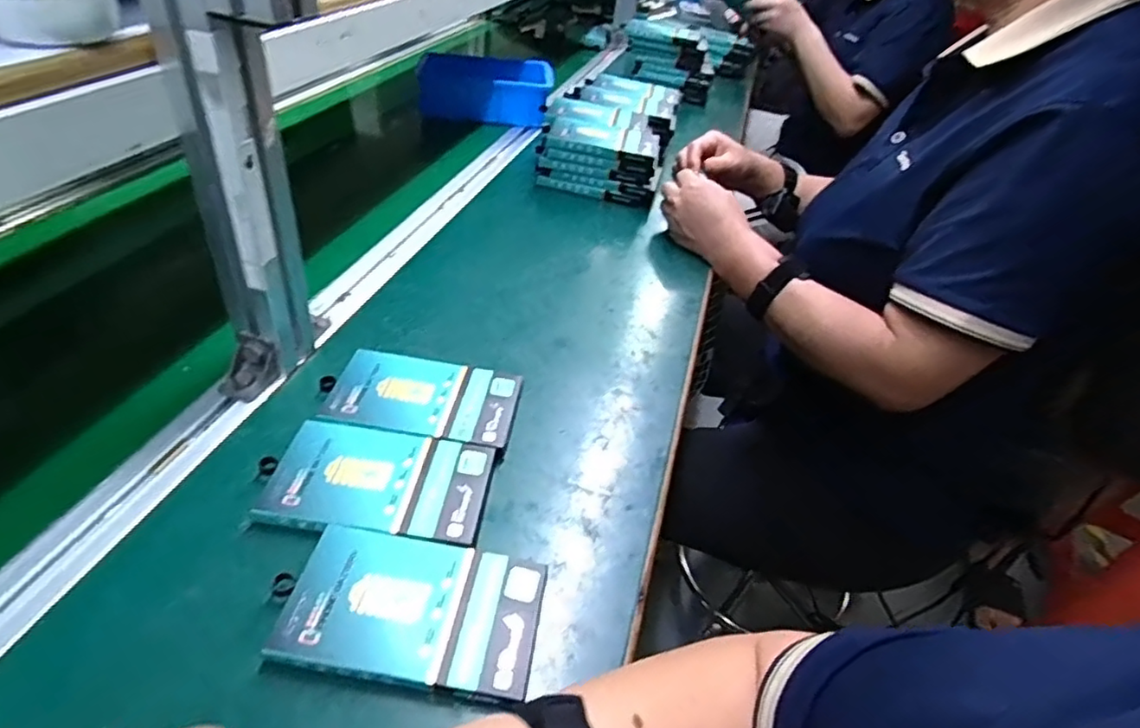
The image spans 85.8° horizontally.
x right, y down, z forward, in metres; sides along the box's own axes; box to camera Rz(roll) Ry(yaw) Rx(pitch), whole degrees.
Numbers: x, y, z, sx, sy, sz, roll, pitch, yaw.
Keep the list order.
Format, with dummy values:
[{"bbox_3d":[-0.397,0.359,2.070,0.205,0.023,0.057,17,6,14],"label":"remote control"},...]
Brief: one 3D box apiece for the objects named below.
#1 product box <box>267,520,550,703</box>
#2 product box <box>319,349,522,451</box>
[{"bbox_3d":[-0.085,0.137,0.340,0.131,0.020,0.080,9,41,2],"label":"product box"},{"bbox_3d":[-0.110,0.029,0.467,0.132,0.021,0.079,8,41,1],"label":"product box"}]

